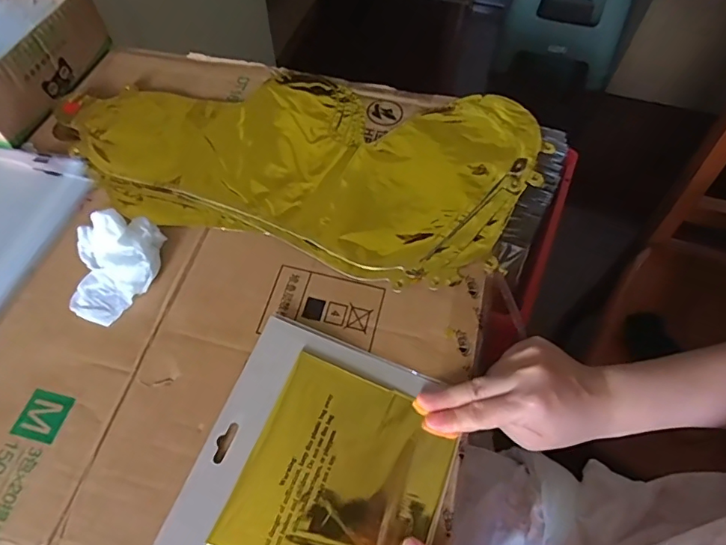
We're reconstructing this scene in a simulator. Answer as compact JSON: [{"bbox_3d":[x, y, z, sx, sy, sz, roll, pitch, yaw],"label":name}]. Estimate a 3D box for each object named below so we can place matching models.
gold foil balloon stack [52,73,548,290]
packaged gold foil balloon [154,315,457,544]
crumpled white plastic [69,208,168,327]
[{"bbox_3d":[-0.063,-0.125,0.492,0.437,0.017,0.237,16,60,10],"label":"gold foil balloon stack"},{"bbox_3d":[-0.031,0.140,0.341,0.159,0.010,0.197,21,61,6],"label":"packaged gold foil balloon"},{"bbox_3d":[-0.201,-0.007,0.403,0.066,0.037,0.086,-6,58,-4],"label":"crumpled white plastic"}]

